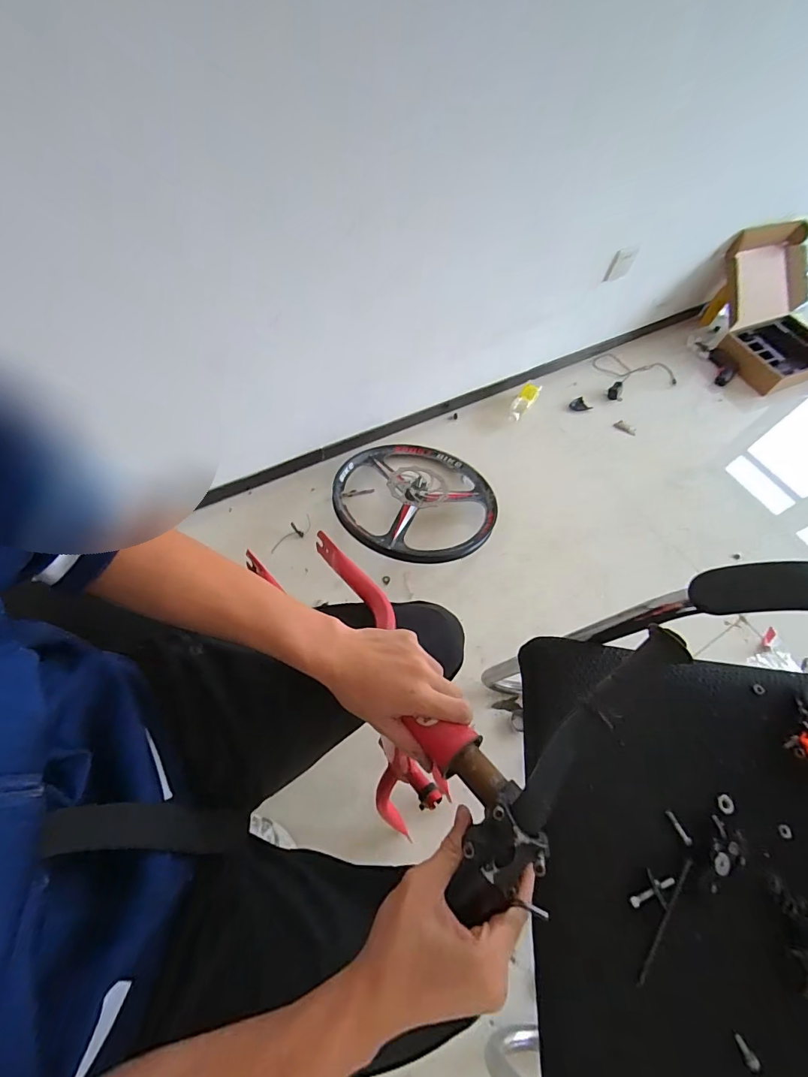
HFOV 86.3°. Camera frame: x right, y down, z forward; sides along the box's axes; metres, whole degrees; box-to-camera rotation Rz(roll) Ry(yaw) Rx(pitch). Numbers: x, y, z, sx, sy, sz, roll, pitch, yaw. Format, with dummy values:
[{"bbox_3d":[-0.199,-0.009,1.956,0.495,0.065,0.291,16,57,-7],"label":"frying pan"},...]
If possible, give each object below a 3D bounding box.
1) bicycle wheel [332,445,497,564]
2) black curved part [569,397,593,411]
[{"bbox_3d":[0.032,-0.095,1.099,0.398,0.111,0.405,3,62,-5],"label":"bicycle wheel"},{"bbox_3d":[0.574,-0.435,1.413,0.081,0.025,0.048,-15,65,-13],"label":"black curved part"}]

